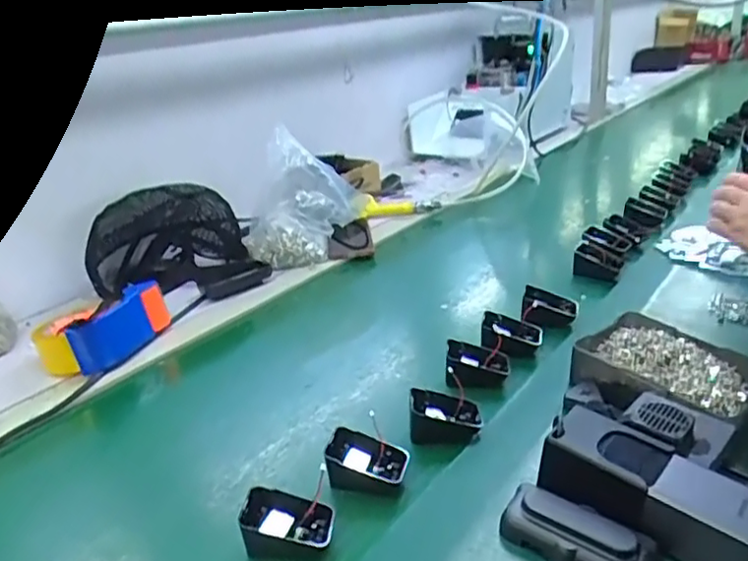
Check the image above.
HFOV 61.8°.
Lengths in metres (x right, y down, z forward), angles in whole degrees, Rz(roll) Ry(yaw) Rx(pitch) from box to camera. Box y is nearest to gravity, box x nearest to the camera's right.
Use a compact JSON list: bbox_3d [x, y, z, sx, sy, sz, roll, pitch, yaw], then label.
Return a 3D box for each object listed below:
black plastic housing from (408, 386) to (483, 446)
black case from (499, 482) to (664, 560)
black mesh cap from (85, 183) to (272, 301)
[{"bbox_3d":[0.068,0.129,0.592,0.068,0.039,0.052,-2,23,5],"label":"black plastic housing"},{"bbox_3d":[0.150,0.188,0.458,0.110,0.035,0.050,13,29,34],"label":"black case"},{"bbox_3d":[-0.302,-0.060,0.974,0.253,0.147,0.175,-7,24,-8],"label":"black mesh cap"}]

